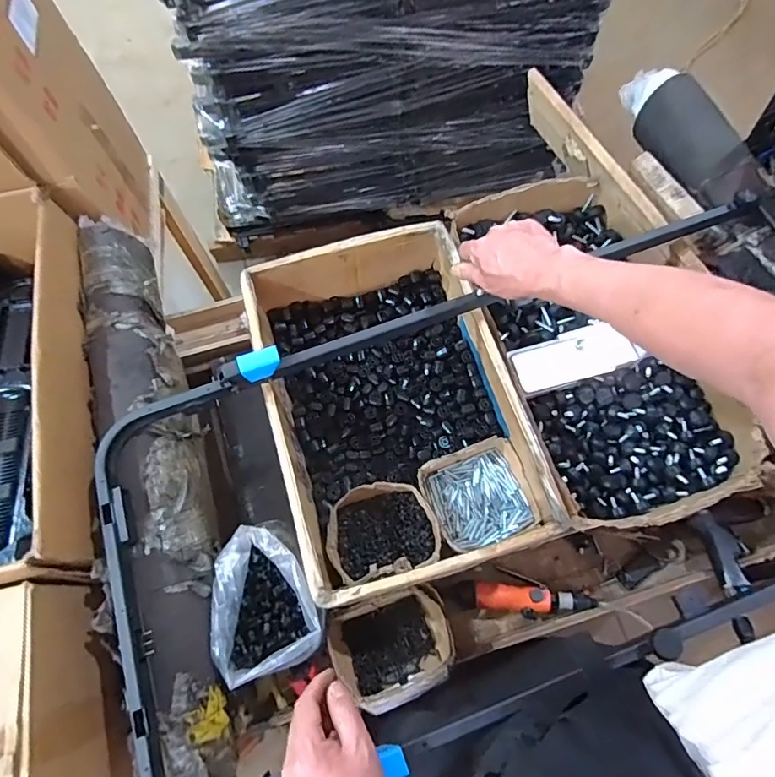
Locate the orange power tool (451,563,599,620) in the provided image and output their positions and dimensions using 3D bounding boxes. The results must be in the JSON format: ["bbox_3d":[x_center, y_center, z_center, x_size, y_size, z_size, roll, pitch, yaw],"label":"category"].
[{"bbox_3d":[0.212,0.326,0.795,0.207,0.051,0.069,6,69,4],"label":"orange power tool"}]

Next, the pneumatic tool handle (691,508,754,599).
[{"bbox_3d":[0.525,0.257,0.777,0.044,0.024,0.132,1,47,2],"label":"pneumatic tool handle"}]

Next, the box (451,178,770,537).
[{"bbox_3d":[0.334,-0.085,0.825,0.321,0.099,0.602,-13,69,-3],"label":"box"}]

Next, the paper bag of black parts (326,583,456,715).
[{"bbox_3d":[0.009,0.380,0.737,0.172,0.092,0.138,-22,70,-6],"label":"paper bag of black parts"}]

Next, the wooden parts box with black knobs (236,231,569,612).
[{"bbox_3d":[0.000,0.011,0.790,0.339,0.156,0.539,-16,69,-4],"label":"wooden parts box with black knobs"}]

